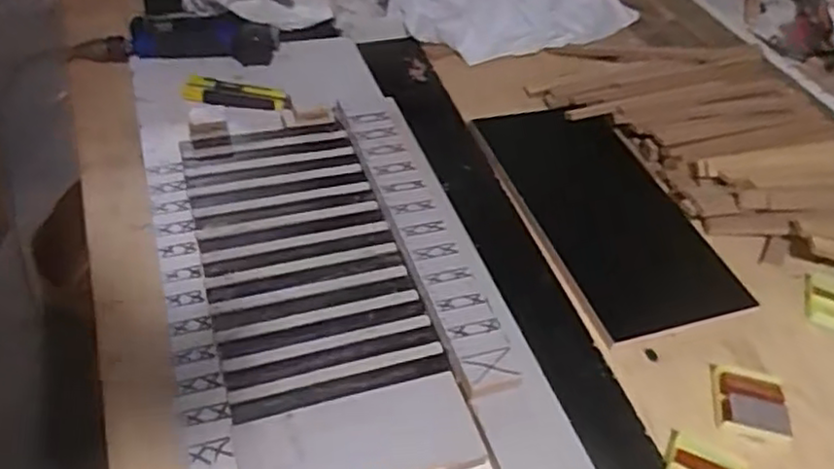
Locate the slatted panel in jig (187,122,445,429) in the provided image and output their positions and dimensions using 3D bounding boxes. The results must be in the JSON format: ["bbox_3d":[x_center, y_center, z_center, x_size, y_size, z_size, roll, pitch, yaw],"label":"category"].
[{"bbox_3d":[-0.116,0.009,0.678,0.184,0.014,0.348,-10,49,-18],"label":"slatted panel in jig"}]

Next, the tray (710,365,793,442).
[{"bbox_3d":[0.307,0.154,0.636,0.065,0.010,0.067,12,46,5],"label":"tray"}]

